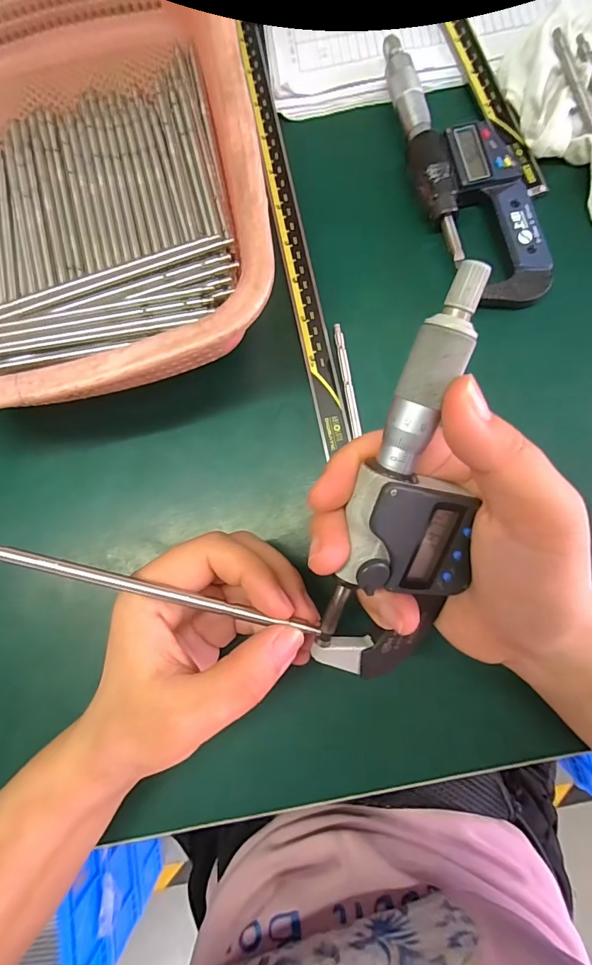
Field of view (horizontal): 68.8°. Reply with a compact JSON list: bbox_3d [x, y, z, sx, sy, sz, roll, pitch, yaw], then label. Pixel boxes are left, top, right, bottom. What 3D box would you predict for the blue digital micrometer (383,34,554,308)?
[{"bbox_3d":[0.103,-0.182,0.256,0.064,0.020,0.167,-12,82,2],"label":"blue digital micrometer"}]

